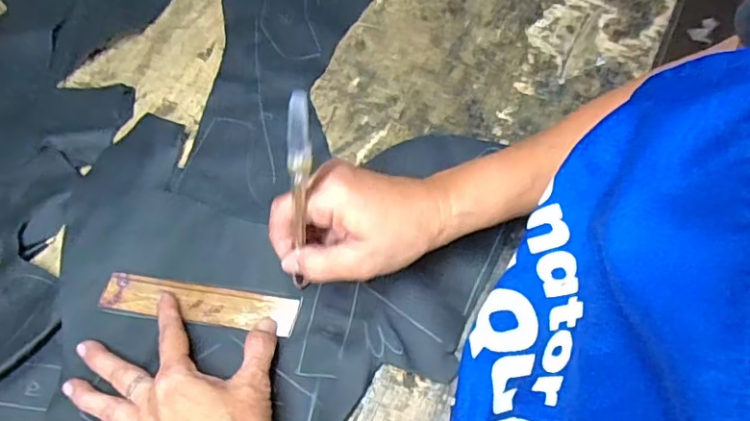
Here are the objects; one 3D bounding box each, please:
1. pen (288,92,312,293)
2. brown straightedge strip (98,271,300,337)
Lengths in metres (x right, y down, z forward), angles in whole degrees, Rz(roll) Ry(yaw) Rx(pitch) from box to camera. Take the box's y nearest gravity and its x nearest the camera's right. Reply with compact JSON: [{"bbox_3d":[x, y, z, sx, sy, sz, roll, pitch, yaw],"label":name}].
[{"bbox_3d":[-0.043,-0.002,0.318,0.011,0.152,0.012,18,47,9],"label":"pen"},{"bbox_3d":[-0.121,0.064,0.385,0.133,0.004,0.026,7,69,4],"label":"brown straightedge strip"}]

